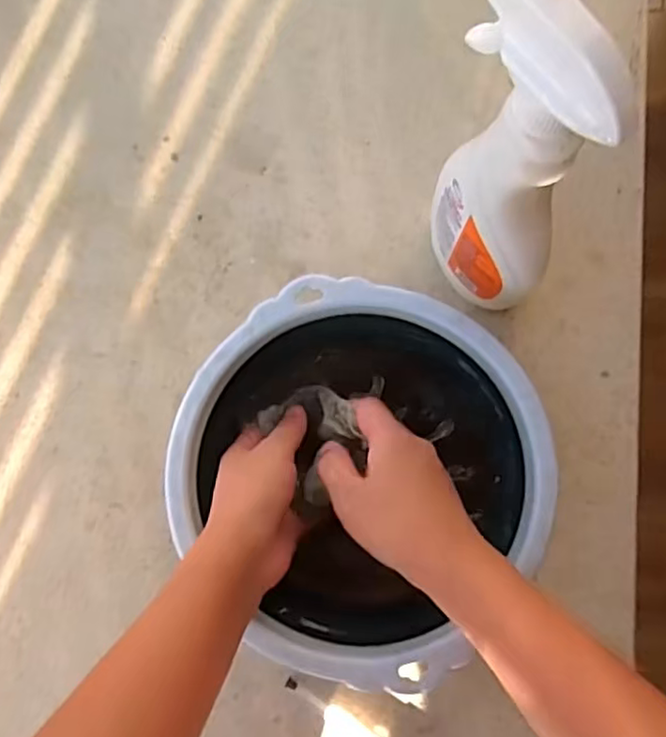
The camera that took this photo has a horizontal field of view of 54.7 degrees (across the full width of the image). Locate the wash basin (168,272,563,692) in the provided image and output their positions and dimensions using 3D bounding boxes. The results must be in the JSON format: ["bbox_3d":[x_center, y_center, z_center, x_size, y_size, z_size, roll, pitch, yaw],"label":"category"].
[{"bbox_3d":[0.017,0.069,0.432,0.225,0.091,0.229,0,82,2],"label":"wash basin"}]

